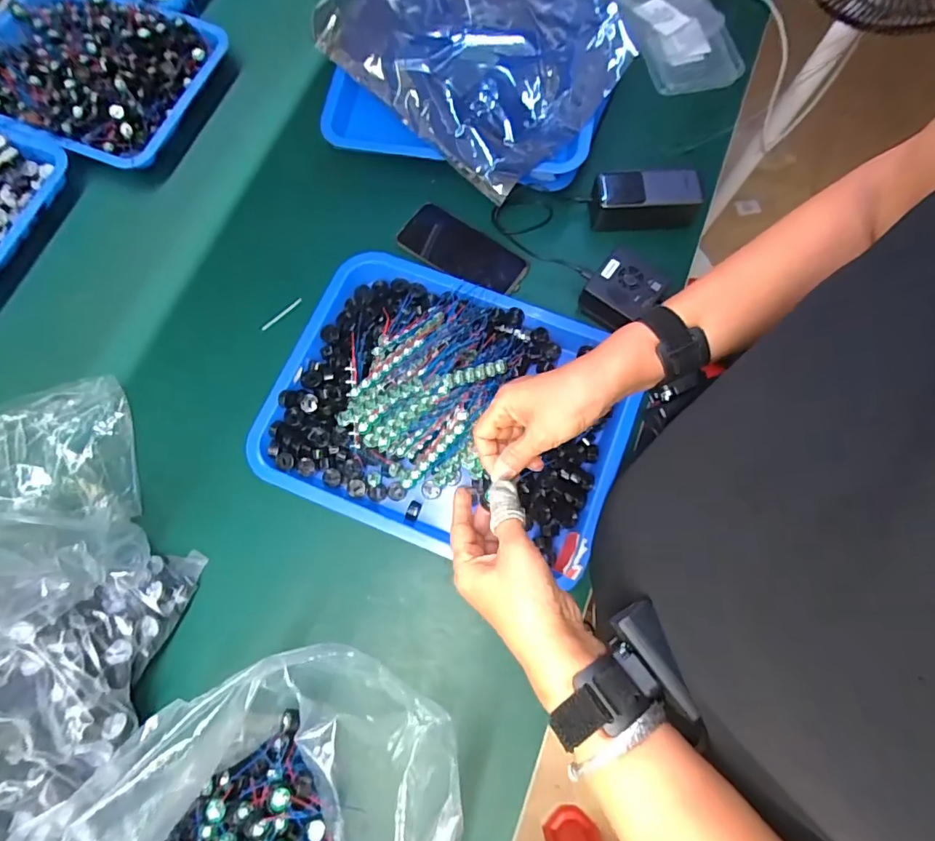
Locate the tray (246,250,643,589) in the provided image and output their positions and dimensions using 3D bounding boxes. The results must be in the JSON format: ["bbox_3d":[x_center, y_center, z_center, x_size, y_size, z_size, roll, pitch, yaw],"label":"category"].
[{"bbox_3d":[-0.024,-0.023,0.543,0.378,0.070,0.294,20,75,6],"label":"tray"}]

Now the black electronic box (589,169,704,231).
[{"bbox_3d":[0.220,-0.278,0.628,0.126,0.056,0.058,0,74,0],"label":"black electronic box"}]

